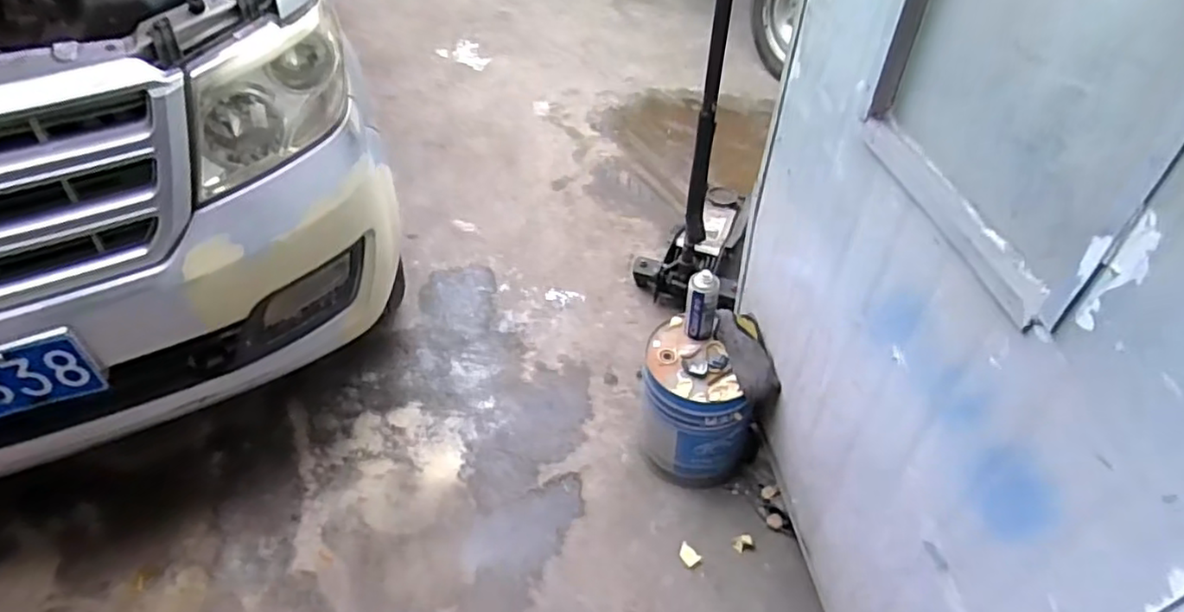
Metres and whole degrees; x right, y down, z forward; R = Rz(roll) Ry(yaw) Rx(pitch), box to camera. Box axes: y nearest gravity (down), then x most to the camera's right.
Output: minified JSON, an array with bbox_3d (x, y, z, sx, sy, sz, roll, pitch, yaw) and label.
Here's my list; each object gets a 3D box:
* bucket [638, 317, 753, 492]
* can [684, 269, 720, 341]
[{"bbox_3d":[0.254,0.251,1.626,0.277,0.376,0.239,11,47,9],"label":"bucket"},{"bbox_3d":[0.246,0.003,1.499,0.069,0.177,0.065,1,47,-1],"label":"can"}]

